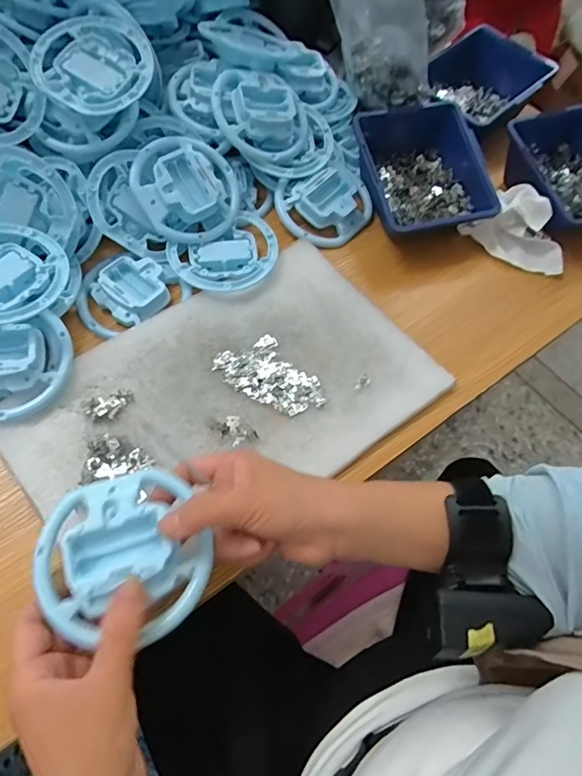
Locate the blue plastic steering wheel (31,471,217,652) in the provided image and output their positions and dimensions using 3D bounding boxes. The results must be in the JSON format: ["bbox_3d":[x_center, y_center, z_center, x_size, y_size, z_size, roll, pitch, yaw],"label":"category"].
[{"bbox_3d":[-0.101,0.101,0.290,0.098,0.020,0.097,2,63,-3],"label":"blue plastic steering wheel"}]

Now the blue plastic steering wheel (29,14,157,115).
[{"bbox_3d":[-0.178,-0.298,0.447,0.102,0.020,0.102,0,77,-2],"label":"blue plastic steering wheel"}]

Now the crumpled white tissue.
[{"bbox_3d":[0.238,-0.160,0.500,0.102,0.056,0.049,42,68,16],"label":"crumpled white tissue"}]

